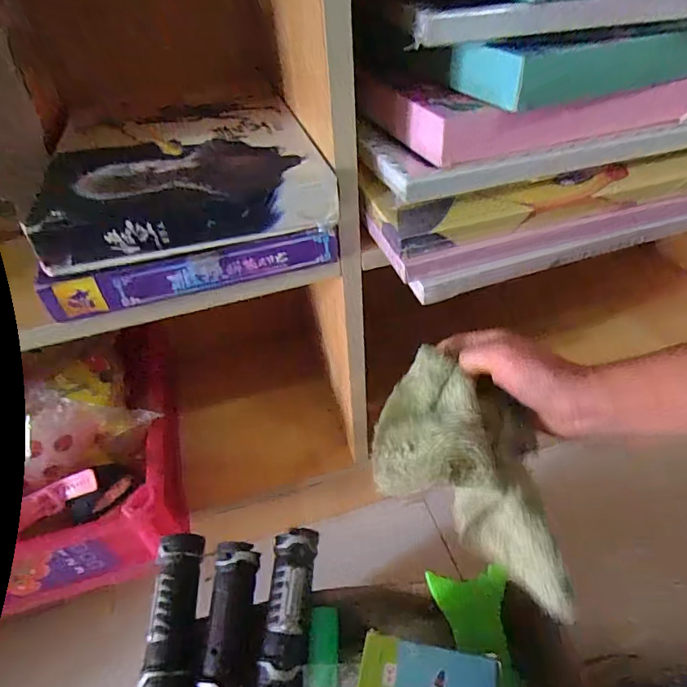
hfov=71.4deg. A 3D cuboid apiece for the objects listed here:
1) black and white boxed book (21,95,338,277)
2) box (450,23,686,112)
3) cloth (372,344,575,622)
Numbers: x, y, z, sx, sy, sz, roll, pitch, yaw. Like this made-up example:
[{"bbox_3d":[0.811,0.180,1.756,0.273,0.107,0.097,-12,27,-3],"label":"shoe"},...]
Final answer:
[{"bbox_3d":[-0.111,-0.124,0.337,0.173,0.034,0.166,-13,45,-11],"label":"black and white boxed book"},{"bbox_3d":[0.168,-0.187,0.306,0.196,0.032,0.076,-17,46,-15],"label":"box"},{"bbox_3d":[0.096,0.090,0.338,0.144,0.103,0.102,16,47,18],"label":"cloth"}]

